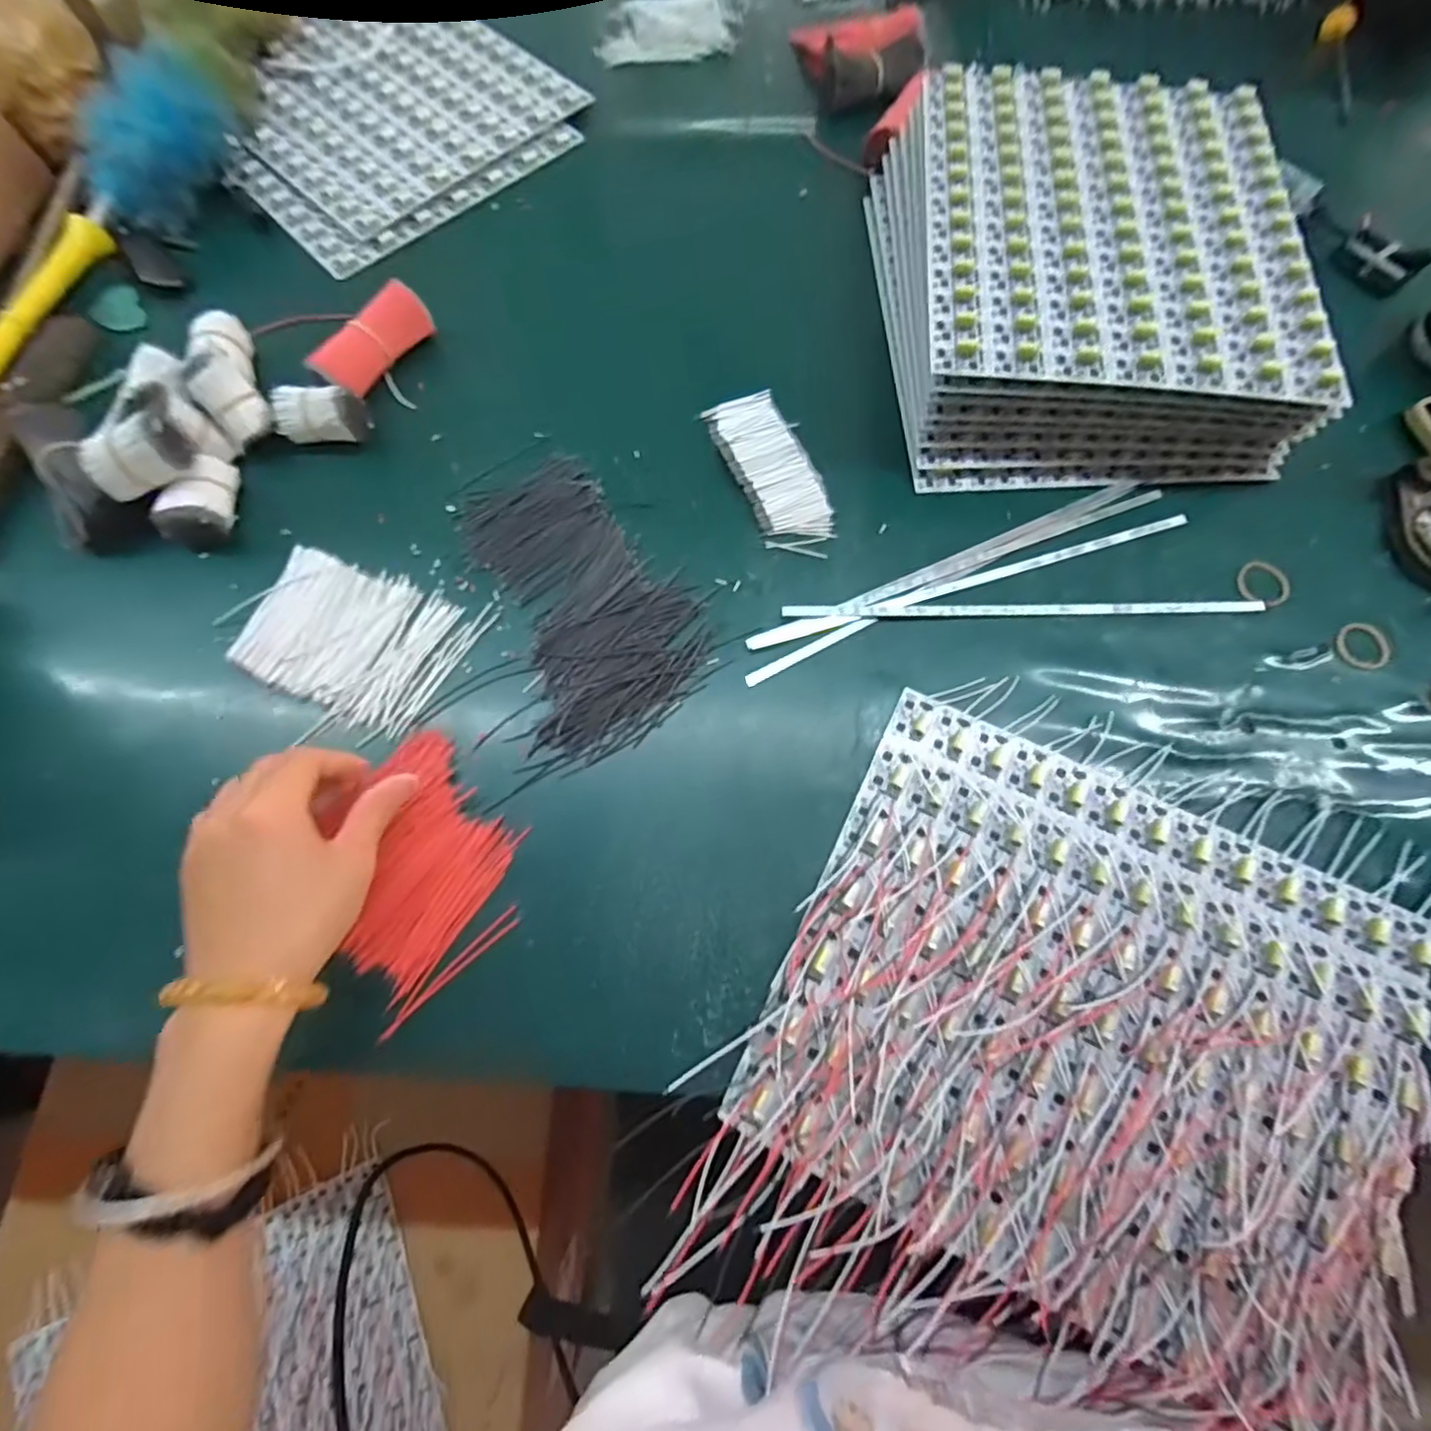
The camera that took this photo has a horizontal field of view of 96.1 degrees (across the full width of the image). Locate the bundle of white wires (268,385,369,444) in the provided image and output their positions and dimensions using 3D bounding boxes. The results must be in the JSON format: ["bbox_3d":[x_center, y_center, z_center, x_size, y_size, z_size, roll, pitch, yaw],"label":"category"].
[{"bbox_3d":[-0.263,-0.196,0.425,0.051,0.029,0.030,-2,69,-2],"label":"bundle of white wires"}]

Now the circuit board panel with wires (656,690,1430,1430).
[{"bbox_3d":[0.179,0.163,0.306,0.289,0.009,0.289,23,71,8],"label":"circuit board panel with wires"}]

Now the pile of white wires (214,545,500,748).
[{"bbox_3d":[-0.218,-0.043,0.382,0.135,0.011,0.098,19,70,6],"label":"pile of white wires"}]

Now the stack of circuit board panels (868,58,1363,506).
[{"bbox_3d":[0.254,-0.309,0.449,0.249,0.066,0.308,-1,69,-1],"label":"stack of circuit board panels"}]

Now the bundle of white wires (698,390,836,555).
[{"bbox_3d":[0.038,-0.165,0.426,0.052,0.012,0.130,-21,71,-9],"label":"bundle of white wires"}]

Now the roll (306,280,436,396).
[{"bbox_3d":[-0.235,-0.258,0.447,0.034,0.027,0.088,29,72,10],"label":"roll"}]

